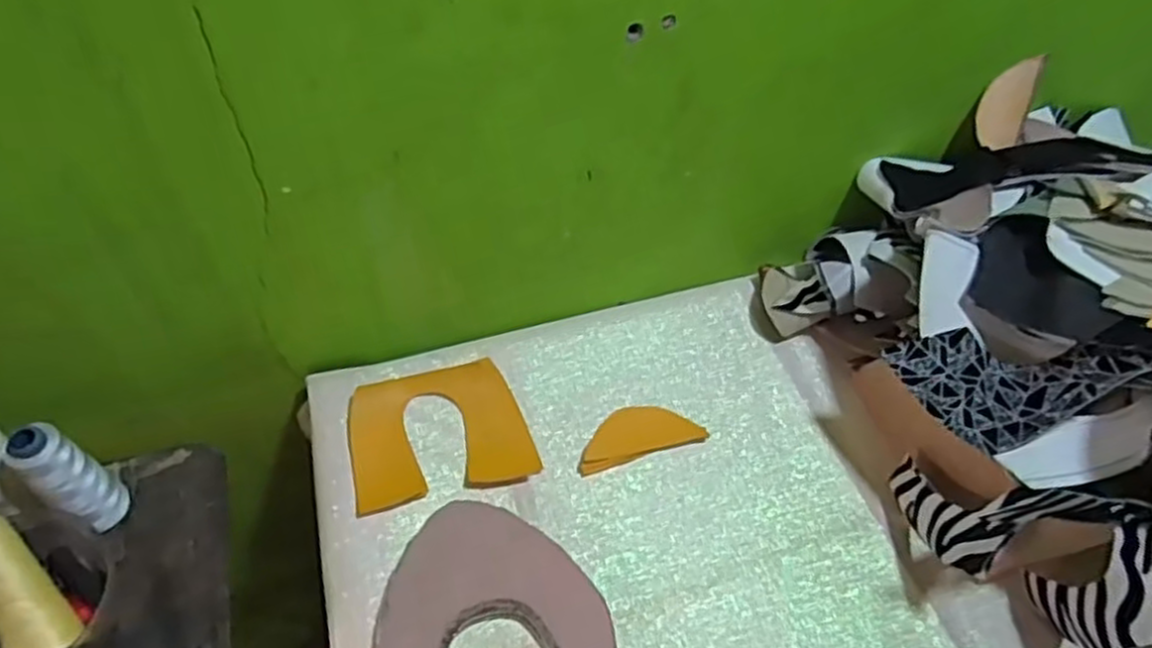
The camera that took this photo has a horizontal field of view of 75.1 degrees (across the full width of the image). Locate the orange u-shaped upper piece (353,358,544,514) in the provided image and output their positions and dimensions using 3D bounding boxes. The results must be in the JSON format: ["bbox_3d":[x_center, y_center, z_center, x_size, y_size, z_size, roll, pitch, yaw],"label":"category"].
[{"bbox_3d":[-0.117,0.091,0.634,0.147,0.014,0.118,-15,55,-15],"label":"orange u-shaped upper piece"}]

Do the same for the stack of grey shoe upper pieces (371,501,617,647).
[{"bbox_3d":[-0.067,0.208,0.545,0.166,0.019,0.168,-12,54,-12],"label":"stack of grey shoe upper pieces"}]

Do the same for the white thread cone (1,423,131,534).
[{"bbox_3d":[-0.371,0.117,0.554,0.032,0.117,0.038,30,56,19],"label":"white thread cone"}]

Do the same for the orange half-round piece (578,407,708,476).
[{"bbox_3d":[0.053,0.094,0.649,0.110,0.005,0.046,-14,54,-13],"label":"orange half-round piece"}]

